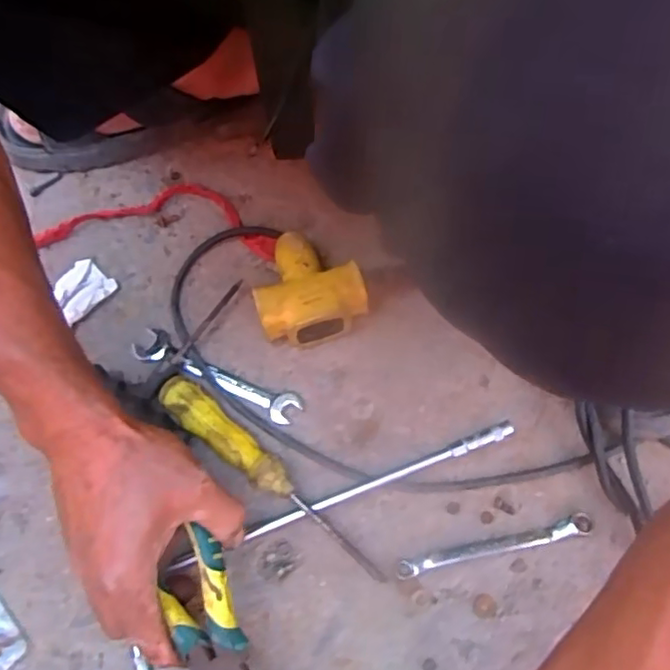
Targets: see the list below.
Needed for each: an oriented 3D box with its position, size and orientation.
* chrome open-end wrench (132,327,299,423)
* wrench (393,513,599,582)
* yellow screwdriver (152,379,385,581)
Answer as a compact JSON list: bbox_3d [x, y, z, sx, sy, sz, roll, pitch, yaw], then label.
[{"bbox_3d":[-0.092,0.031,0.483,0.136,0.008,0.026,24,70,12],"label":"chrome open-end wrench"},{"bbox_3d":[0.109,0.144,0.432,0.136,0.009,0.013,-13,67,-3],"label":"wrench"},{"bbox_3d":[-0.049,0.098,0.440,0.199,0.027,0.027,39,73,17],"label":"yellow screwdriver"}]

